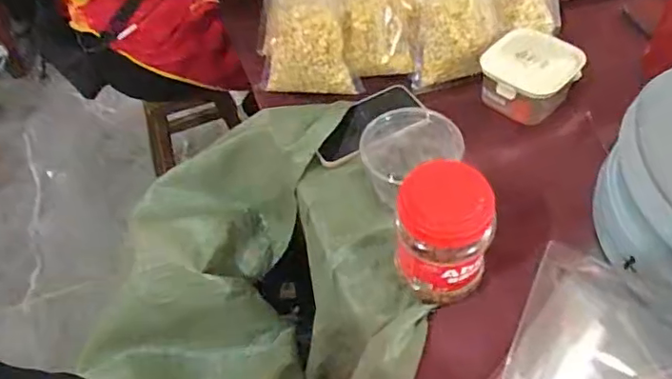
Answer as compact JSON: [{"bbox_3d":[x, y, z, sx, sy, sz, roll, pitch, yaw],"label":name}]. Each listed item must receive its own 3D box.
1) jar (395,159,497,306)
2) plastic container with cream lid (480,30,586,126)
[{"bbox_3d":[0.107,0.050,0.566,0.089,0.142,0.083,3,52,8],"label":"jar"},{"bbox_3d":[0.255,-0.147,0.745,0.115,0.069,0.108,24,58,23],"label":"plastic container with cream lid"}]

